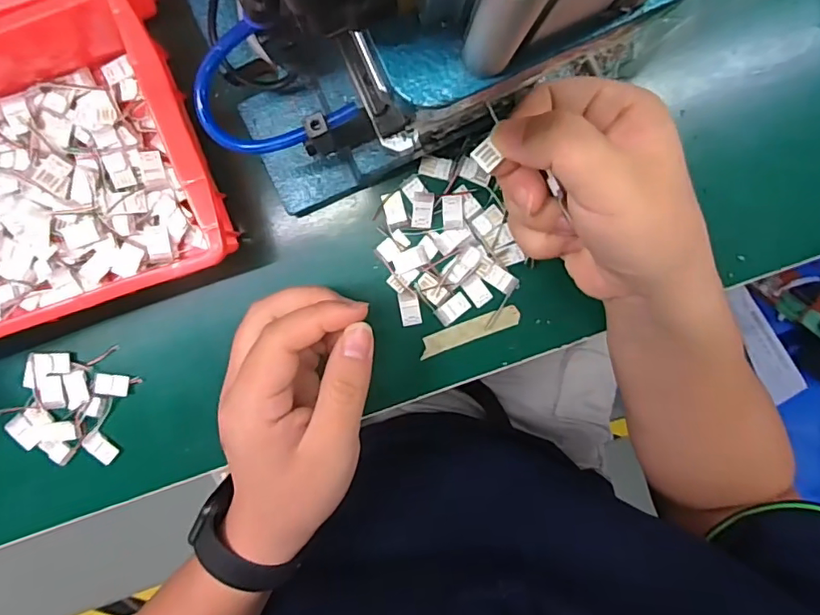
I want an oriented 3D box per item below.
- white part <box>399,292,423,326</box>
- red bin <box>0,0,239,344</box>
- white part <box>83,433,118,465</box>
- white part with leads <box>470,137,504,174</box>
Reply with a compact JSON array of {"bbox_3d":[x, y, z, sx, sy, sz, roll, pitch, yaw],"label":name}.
[{"bbox_3d":[0.000,0.001,0.311,0.012,0.004,0.020,-8,102,1],"label":"white part"},{"bbox_3d":[-0.205,-0.067,0.265,0.197,0.063,0.149,-20,98,0],"label":"red bin"},{"bbox_3d":[-0.181,0.083,0.307,0.010,0.004,0.018,-44,98,3],"label":"white part"},{"bbox_3d":[0.034,-0.065,0.226,0.010,0.004,0.011,-43,95,1],"label":"white part with leads"}]

